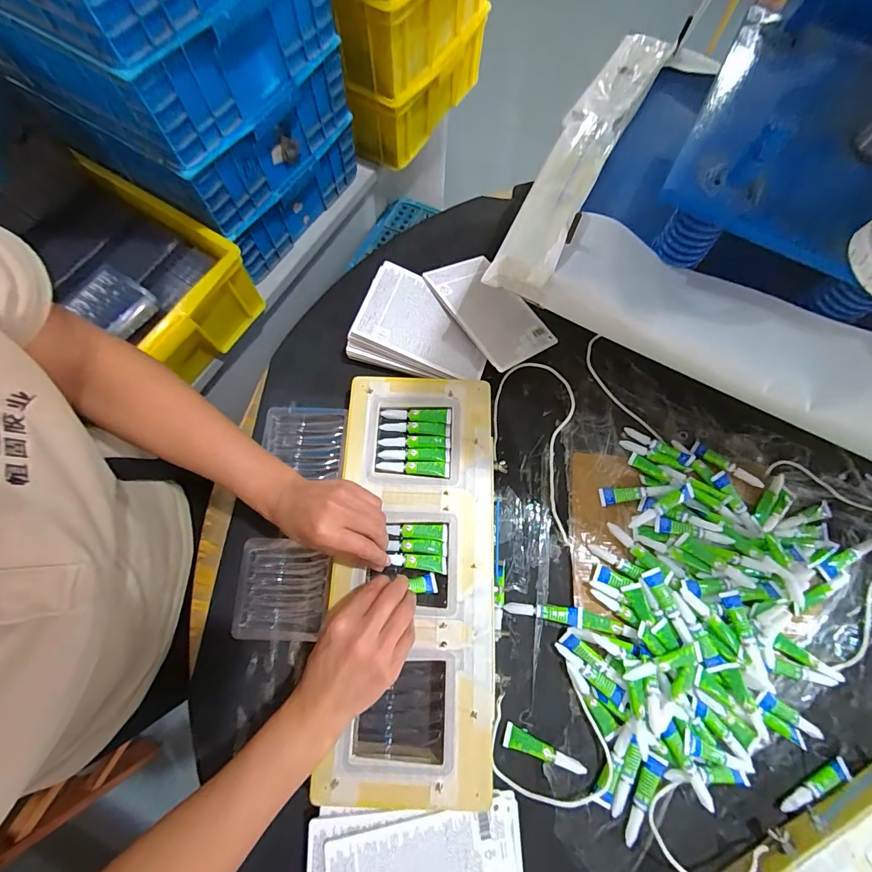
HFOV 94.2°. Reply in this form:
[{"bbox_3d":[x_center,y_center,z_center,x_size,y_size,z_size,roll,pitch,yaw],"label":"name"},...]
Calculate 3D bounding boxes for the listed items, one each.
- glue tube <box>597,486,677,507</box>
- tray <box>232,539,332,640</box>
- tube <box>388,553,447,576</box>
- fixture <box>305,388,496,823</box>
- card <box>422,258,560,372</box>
[{"bbox_3d":[0.234,0.067,0.476,0.079,0.008,0.020,-9,73,12],"label":"glue tube"},{"bbox_3d":[-0.169,0.168,0.446,0.097,0.011,0.102,1,73,-1],"label":"tray"},{"bbox_3d":[-0.017,0.132,0.422,0.062,0.010,0.017,14,71,-21],"label":"tube"},{"bbox_3d":[-0.020,0.134,0.429,0.165,0.026,0.420,0,73,-2],"label":"fixture"},{"bbox_3d":[0.072,-0.168,0.537,0.112,0.010,0.168,-31,77,-28],"label":"card"}]

